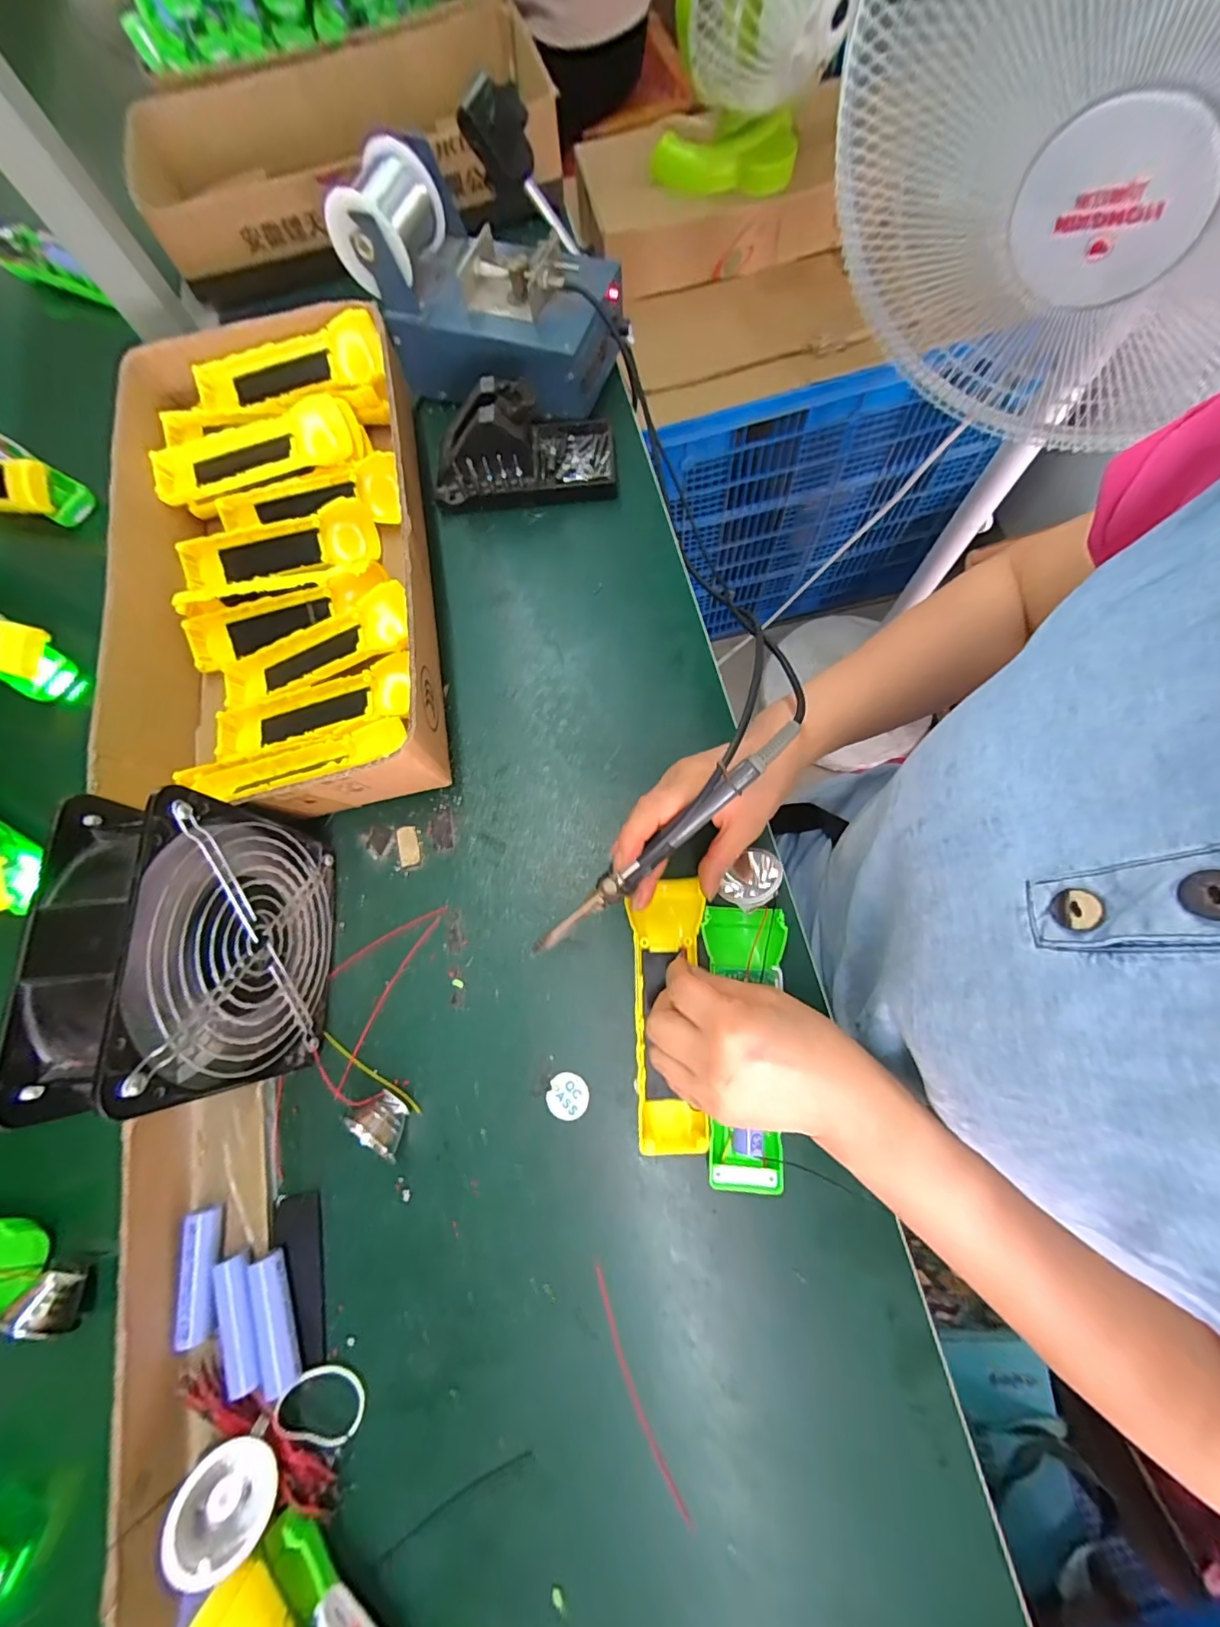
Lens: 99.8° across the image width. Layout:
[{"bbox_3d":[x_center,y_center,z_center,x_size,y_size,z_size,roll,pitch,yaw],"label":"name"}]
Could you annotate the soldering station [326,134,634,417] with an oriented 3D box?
[{"bbox_3d":[-0.099,-0.449,0.438,0.212,0.118,0.114,17,77,7],"label":"soldering station"}]

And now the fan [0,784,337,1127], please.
[{"bbox_3d":[-0.227,0.073,0.296,0.065,0.149,0.146,-2,75,2],"label":"fan"}]

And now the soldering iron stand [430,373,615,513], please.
[{"bbox_3d":[-0.076,-0.326,0.442,0.156,0.068,0.081,-2,75,2],"label":"soldering iron stand"}]

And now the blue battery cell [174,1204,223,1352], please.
[{"bbox_3d":[-0.242,0.273,0.309,0.021,0.021,0.066,-5,75,2],"label":"blue battery cell"}]

